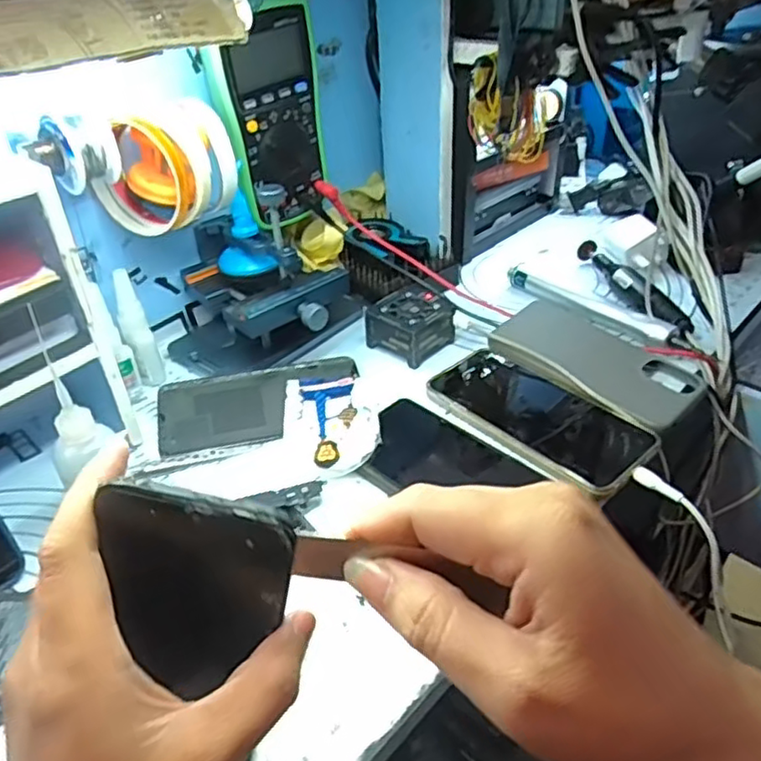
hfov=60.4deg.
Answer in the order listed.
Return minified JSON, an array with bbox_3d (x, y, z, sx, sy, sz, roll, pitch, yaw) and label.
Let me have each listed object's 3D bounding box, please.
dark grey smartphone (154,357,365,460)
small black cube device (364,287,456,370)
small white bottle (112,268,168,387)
[{"bbox_3d":[-0.091,0.017,0.505,0.156,0.014,0.075,-13,37,-12],"label":"dark grey smartphone"},{"bbox_3d":[0.027,-0.049,0.559,0.063,0.035,0.059,-29,43,-30],"label":"small black cube device"},{"bbox_3d":[-0.190,-0.043,0.511,0.021,0.085,0.017,-18,38,-19],"label":"small white bottle"}]

